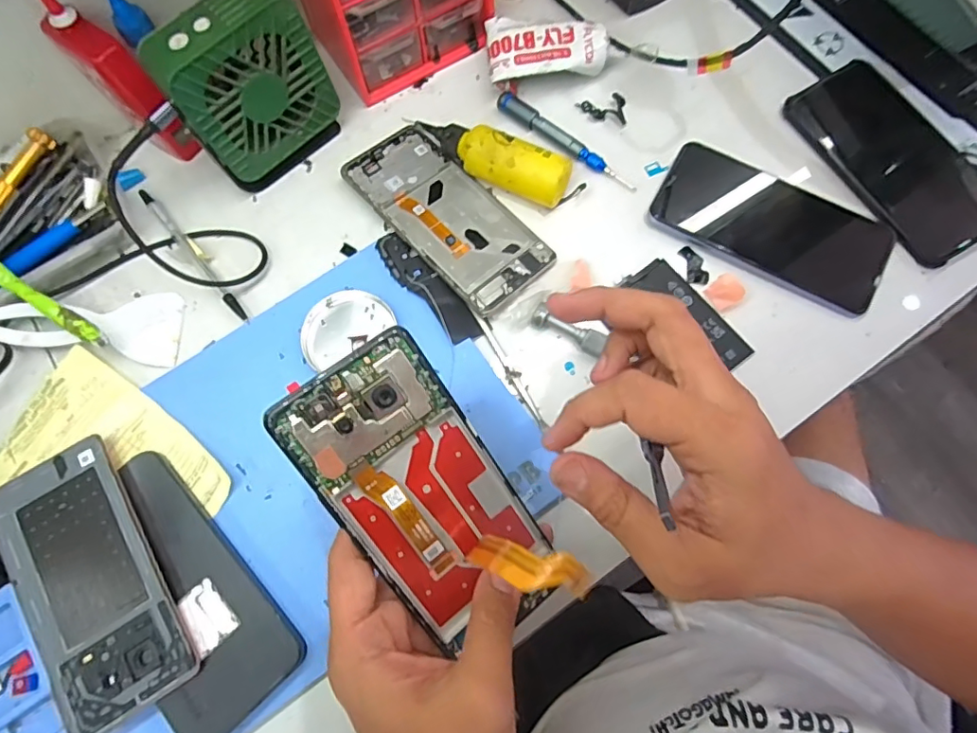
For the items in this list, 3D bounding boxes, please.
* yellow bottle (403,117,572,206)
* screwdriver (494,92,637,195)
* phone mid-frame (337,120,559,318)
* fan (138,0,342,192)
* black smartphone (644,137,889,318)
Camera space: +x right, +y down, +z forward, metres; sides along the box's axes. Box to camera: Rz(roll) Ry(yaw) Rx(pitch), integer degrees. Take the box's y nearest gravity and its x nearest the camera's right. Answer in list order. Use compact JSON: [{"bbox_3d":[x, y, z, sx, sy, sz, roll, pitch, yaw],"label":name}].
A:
[{"bbox_3d":[-0.001,-0.152,0.393,0.122,0.034,0.034,22,76,8],"label":"yellow bottle"},{"bbox_3d":[0.060,-0.174,0.409,0.125,0.011,0.013,37,78,11],"label":"screwdriver"},{"bbox_3d":[-0.030,-0.114,0.392,0.075,0.011,0.160,-41,77,-10],"label":"phone mid-frame"},{"bbox_3d":[-0.162,-0.187,0.368,0.097,0.110,0.043,-43,77,-10],"label":"fan"},{"bbox_3d":[0.203,-0.103,0.383,0.160,0.016,0.076,29,77,9],"label":"black smartphone"}]

